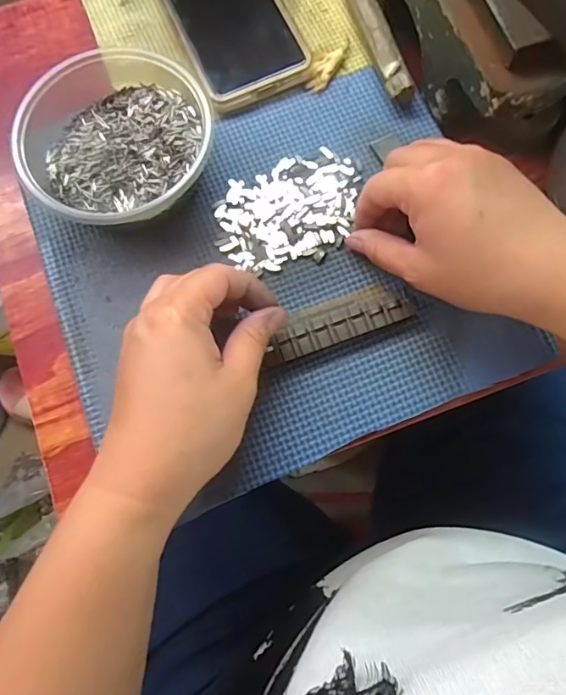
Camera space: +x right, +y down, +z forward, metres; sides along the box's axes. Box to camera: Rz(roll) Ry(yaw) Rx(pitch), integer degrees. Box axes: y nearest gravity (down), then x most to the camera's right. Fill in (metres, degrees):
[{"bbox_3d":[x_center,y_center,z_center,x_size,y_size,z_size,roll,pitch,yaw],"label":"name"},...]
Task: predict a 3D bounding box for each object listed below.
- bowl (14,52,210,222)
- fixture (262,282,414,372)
[{"bbox_3d":[-0.104,-0.126,0.310,0.112,0.050,0.107,0,76,1],"label":"bowl"},{"bbox_3d":[0.031,-0.015,0.300,0.087,0.012,0.030,-22,77,-5],"label":"fixture"}]

